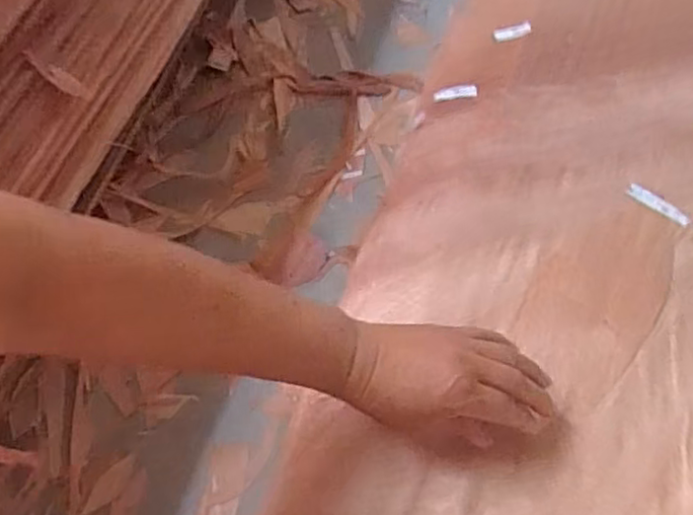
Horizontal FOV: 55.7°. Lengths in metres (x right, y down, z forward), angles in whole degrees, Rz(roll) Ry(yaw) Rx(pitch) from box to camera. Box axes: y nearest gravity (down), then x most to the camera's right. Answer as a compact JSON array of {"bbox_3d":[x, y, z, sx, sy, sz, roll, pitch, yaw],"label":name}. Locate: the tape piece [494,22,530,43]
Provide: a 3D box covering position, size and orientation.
[{"bbox_3d":[0.170,-0.231,0.674,0.039,0.004,0.017,-16,75,3],"label":"tape piece"}]

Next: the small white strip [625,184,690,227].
[{"bbox_3d":[0.264,-0.045,0.553,0.054,0.004,0.013,37,66,18],"label":"small white strip"}]

